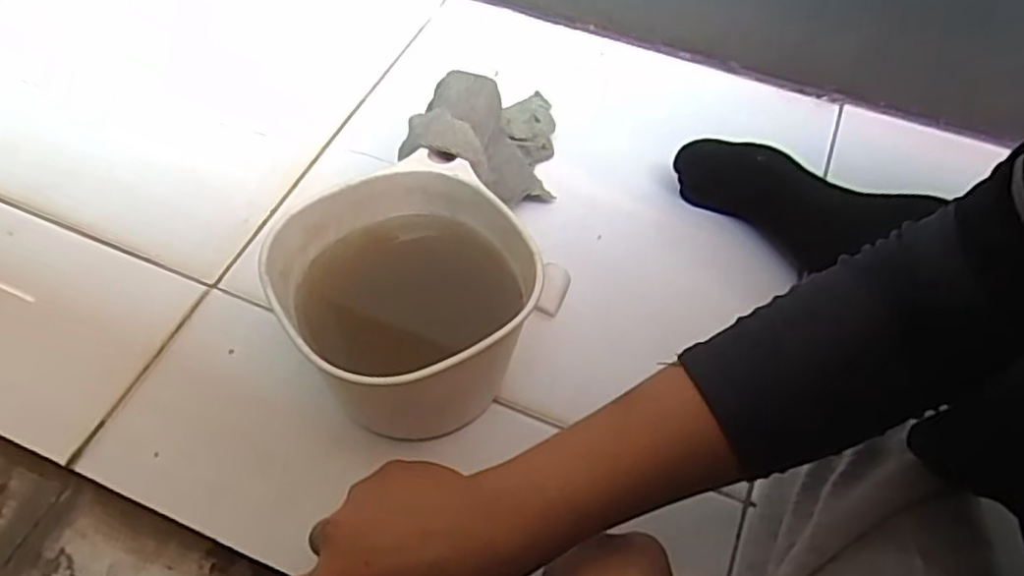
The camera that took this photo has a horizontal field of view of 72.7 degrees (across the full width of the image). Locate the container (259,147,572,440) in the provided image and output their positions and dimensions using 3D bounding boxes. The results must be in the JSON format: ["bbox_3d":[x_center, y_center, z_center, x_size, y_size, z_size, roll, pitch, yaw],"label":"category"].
[{"bbox_3d":[-0.061,0.017,0.437,0.142,0.124,0.141,-29,62,-19],"label":"container"}]

